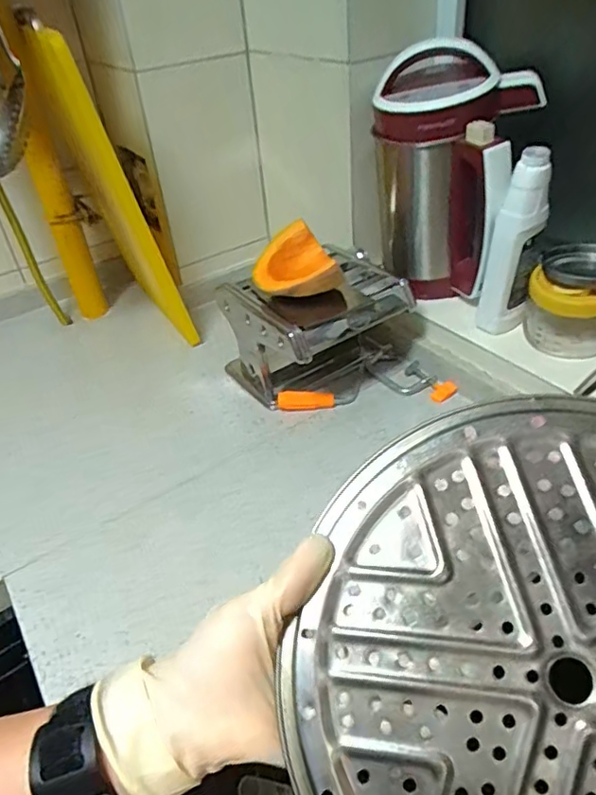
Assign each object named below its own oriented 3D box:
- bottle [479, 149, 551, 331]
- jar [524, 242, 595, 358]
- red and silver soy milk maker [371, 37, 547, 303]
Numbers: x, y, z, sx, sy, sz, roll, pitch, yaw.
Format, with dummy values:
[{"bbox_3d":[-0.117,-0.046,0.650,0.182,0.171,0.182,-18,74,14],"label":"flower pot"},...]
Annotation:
[{"bbox_3d":[0.248,-0.169,0.669,0.062,0.221,0.048,9,40,18],"label":"bottle"},{"bbox_3d":[0.326,-0.114,0.684,0.098,0.105,0.079,5,39,13],"label":"jar"},{"bbox_3d":[0.193,-0.277,0.732,0.179,0.288,0.172,2,38,10],"label":"red and silver soy milk maker"}]

